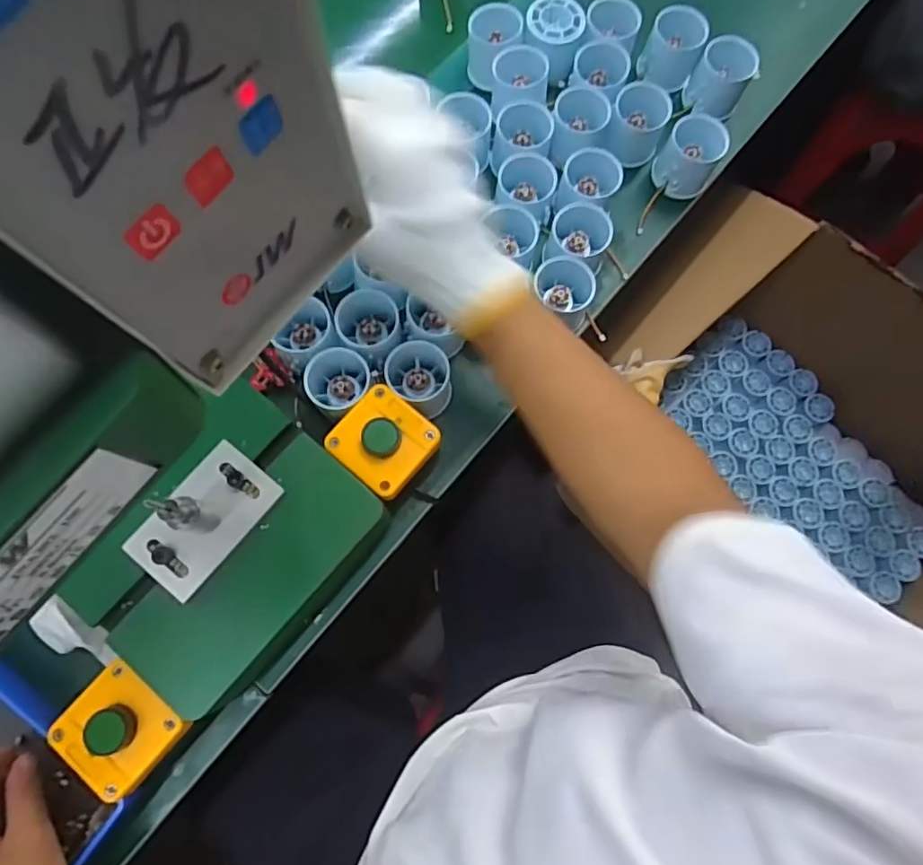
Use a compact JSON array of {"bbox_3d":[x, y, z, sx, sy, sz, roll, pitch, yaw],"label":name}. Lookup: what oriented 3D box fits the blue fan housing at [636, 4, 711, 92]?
[{"bbox_3d":[0.210,-0.381,0.587,0.053,0.048,0.053,0,75,-1],"label":"blue fan housing"}]

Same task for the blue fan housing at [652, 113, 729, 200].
[{"bbox_3d":[0.215,-0.260,0.559,0.053,0.045,0.057,34,77,7],"label":"blue fan housing"}]

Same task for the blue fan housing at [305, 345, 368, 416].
[{"bbox_3d":[-0.099,-0.040,0.486,0.049,0.041,0.055,-18,76,-6],"label":"blue fan housing"}]

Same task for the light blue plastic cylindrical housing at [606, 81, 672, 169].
[{"bbox_3d":[0.164,-0.287,0.558,0.051,0.053,0.048,0,75,-1],"label":"light blue plastic cylindrical housing"}]

